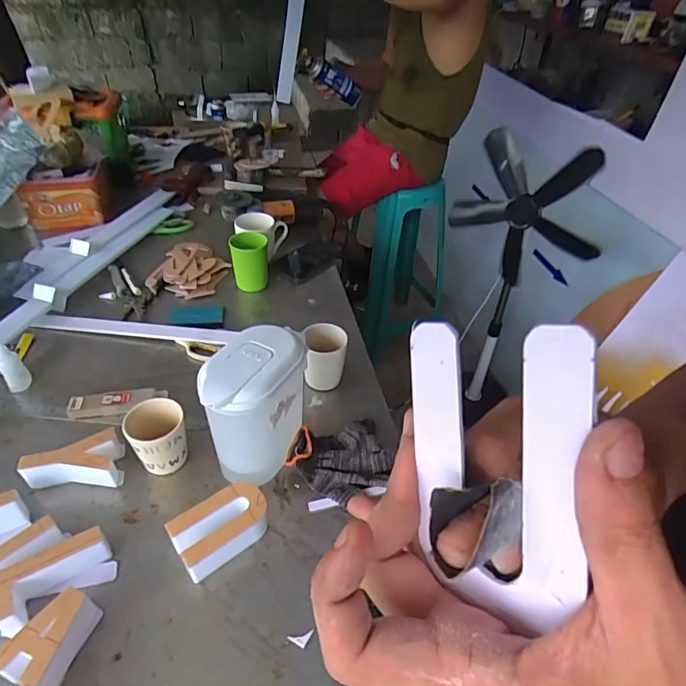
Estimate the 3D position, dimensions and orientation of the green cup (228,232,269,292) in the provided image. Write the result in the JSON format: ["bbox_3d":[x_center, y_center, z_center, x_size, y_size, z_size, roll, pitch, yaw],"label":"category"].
[{"bbox_3d":[-0.196,-0.171,0.991,0.075,0.101,0.070,-3,42,-9],"label":"green cup"}]

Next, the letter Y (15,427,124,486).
[{"bbox_3d":[-0.355,0.157,0.628,0.117,0.048,0.066,-3,40,-8],"label":"letter Y"}]

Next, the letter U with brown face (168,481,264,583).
[{"bbox_3d":[-0.144,0.222,0.566,0.108,0.042,0.071,-24,47,-29],"label":"letter U with brown face"}]

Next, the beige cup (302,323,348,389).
[{"bbox_3d":[-0.030,0.028,0.771,0.070,0.097,0.074,-1,40,-6],"label":"beige cup"}]

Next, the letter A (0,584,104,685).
[{"bbox_3d":[-0.288,0.297,0.471,0.061,0.046,0.082,15,41,13],"label":"letter A"}]

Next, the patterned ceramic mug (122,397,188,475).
[{"bbox_3d":[-0.248,0.131,0.635,0.071,0.083,0.077,-14,43,-20],"label":"patterned ceramic mug"}]

